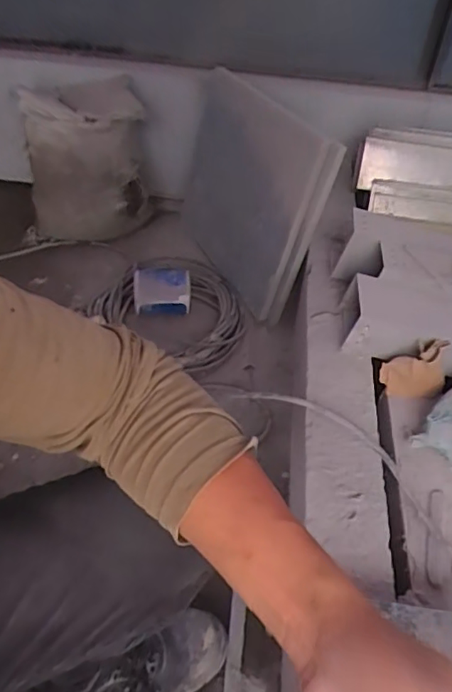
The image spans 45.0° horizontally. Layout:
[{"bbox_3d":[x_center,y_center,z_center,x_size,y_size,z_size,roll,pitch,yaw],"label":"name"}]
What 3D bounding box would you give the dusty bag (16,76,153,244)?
[{"bbox_3d":[-0.327,-0.416,1.290,0.266,0.317,0.177,-13,47,-18],"label":"dusty bag"}]

